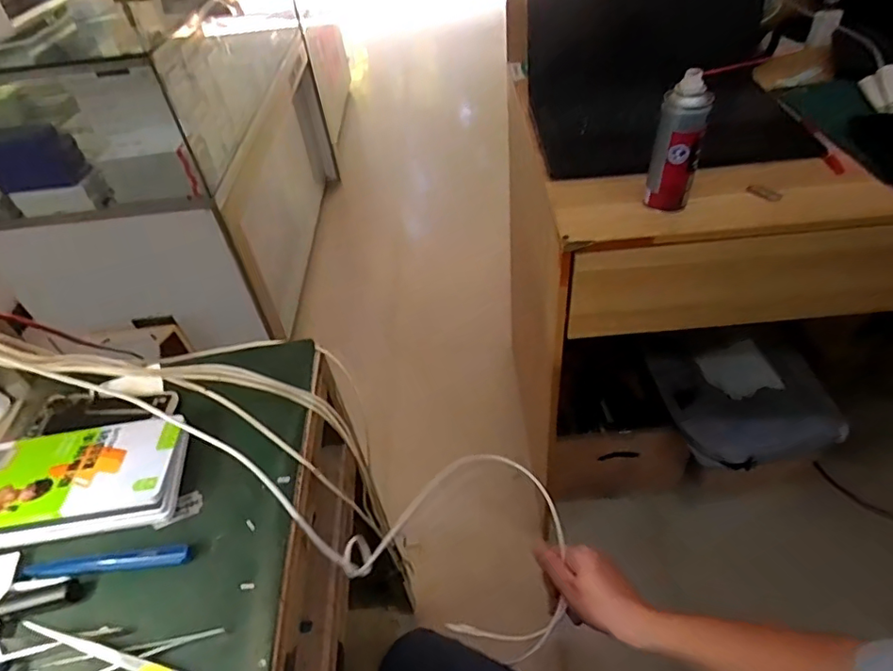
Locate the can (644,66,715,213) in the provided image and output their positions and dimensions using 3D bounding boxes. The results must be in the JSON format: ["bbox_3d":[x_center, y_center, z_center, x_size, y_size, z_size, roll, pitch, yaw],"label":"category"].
[{"bbox_3d":[0.271,-0.219,0.630,0.053,0.153,0.045,11,48,18],"label":"can"}]

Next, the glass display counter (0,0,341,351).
[{"bbox_3d":[-0.763,-0.562,1.658,0.556,0.930,1.260,-5,45,3],"label":"glass display counter"}]

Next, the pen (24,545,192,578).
[{"bbox_3d":[-0.265,0.176,0.420,0.131,0.009,0.015,-7,45,1],"label":"pen"}]

